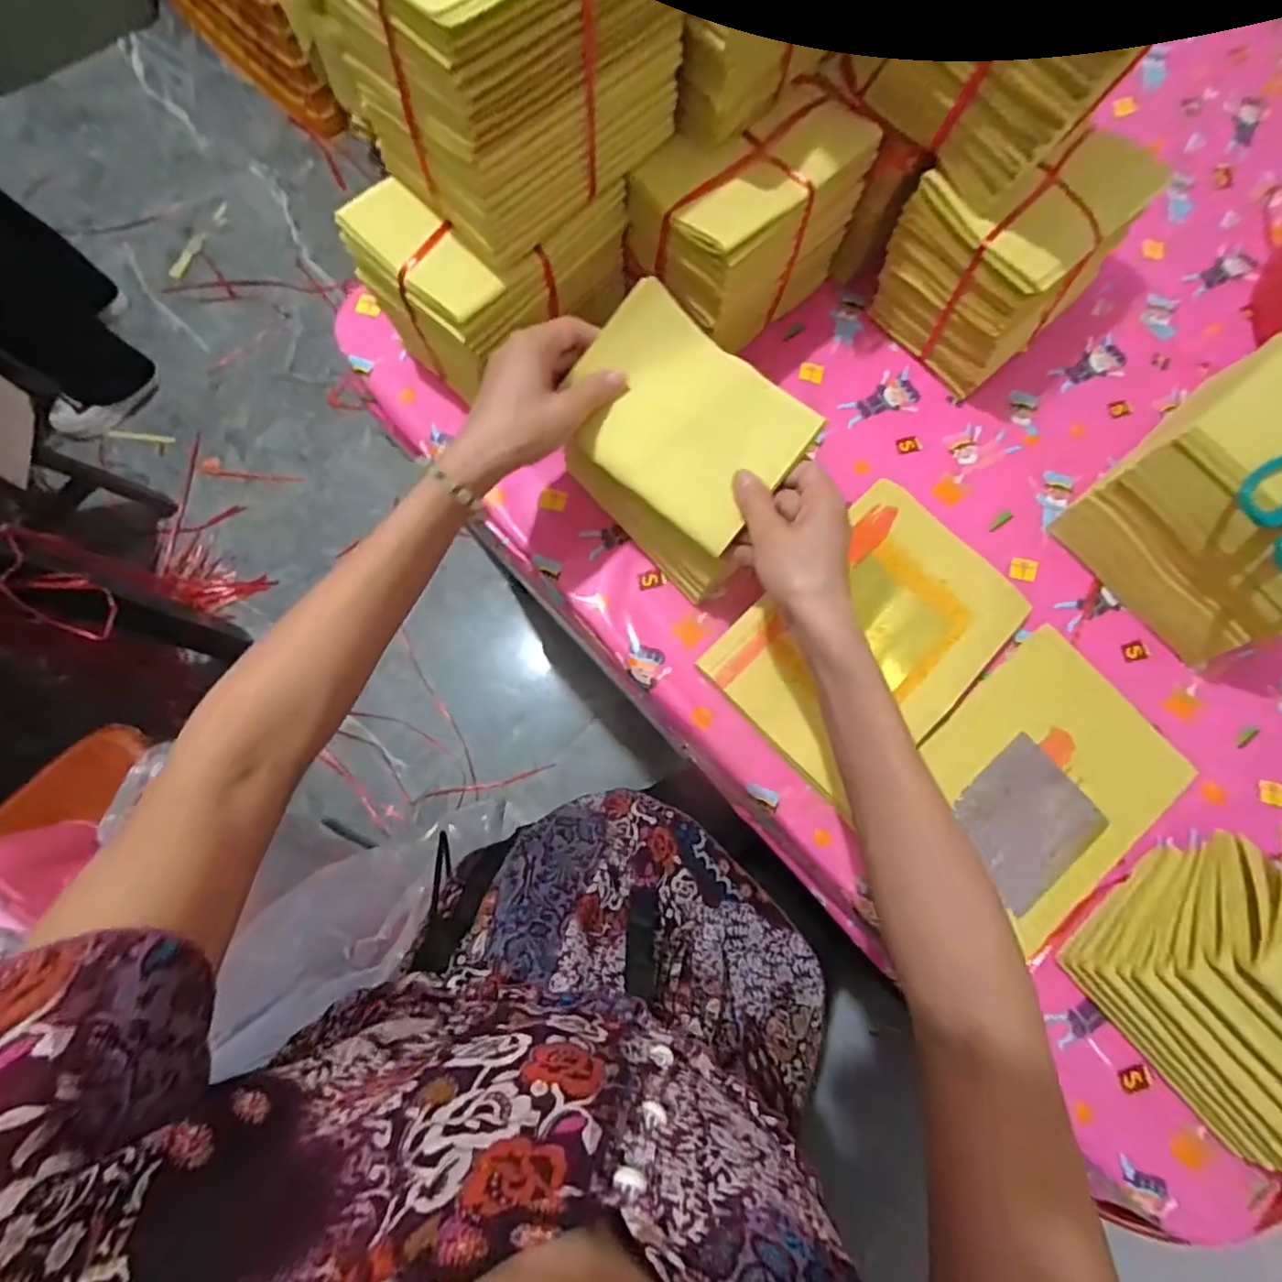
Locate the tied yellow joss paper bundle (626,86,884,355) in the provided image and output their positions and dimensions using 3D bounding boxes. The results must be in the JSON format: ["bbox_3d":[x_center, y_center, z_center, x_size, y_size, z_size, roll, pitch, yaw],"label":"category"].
[{"bbox_3d":[0.082,-0.331,0.496,0.169,0.142,0.097,-43,82,-9],"label":"tied yellow joss paper bundle"}]

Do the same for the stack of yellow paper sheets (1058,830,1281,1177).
[{"bbox_3d":[0.411,0.233,0.384,0.151,0.109,0.160,-39,82,-8],"label":"stack of yellow paper sheets"}]

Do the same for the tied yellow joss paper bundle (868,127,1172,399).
[{"bbox_3d":[0.308,-0.324,0.511,0.160,0.127,0.129,-37,82,-8],"label":"tied yellow joss paper bundle"}]

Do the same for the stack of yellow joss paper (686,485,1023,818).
[{"bbox_3d":[0.181,0.000,0.484,0.231,0.031,0.162,-44,83,-9],"label":"stack of yellow joss paper"}]

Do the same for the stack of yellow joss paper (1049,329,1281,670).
[{"bbox_3d":[0.494,-0.127,0.465,0.246,0.144,0.162,-38,82,-8],"label":"stack of yellow joss paper"}]

